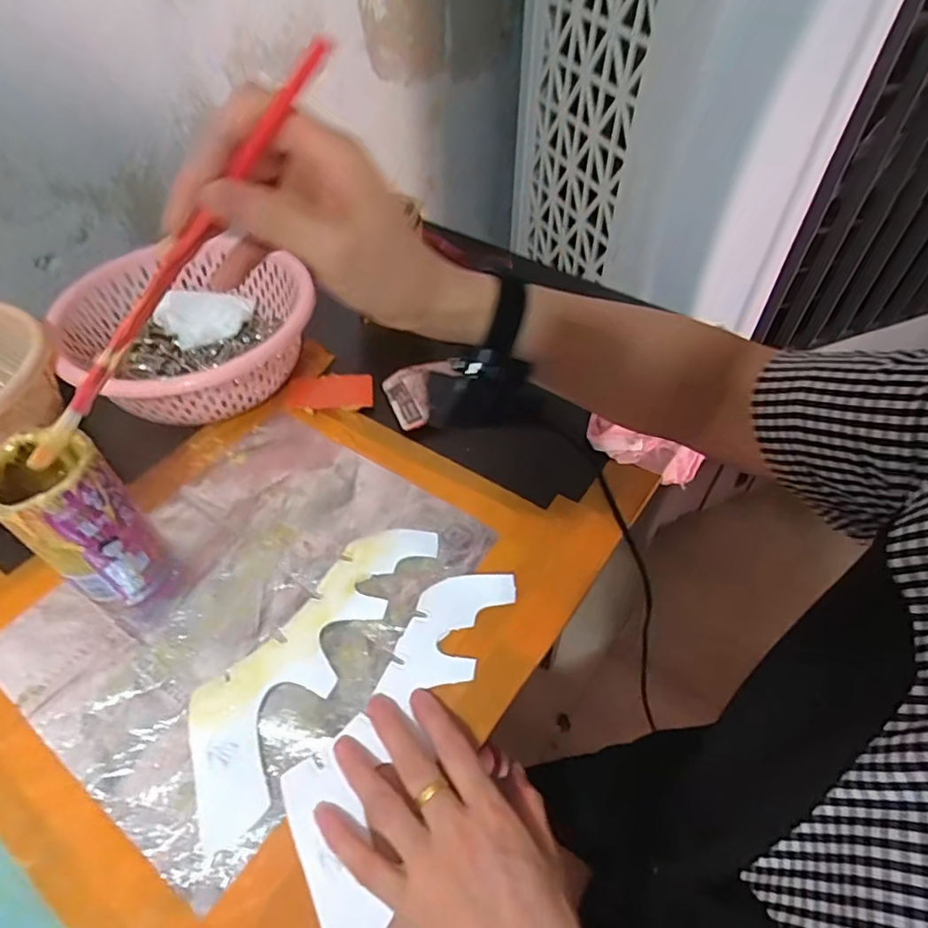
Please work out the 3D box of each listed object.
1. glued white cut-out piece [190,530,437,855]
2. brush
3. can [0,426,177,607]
[{"bbox_3d":[-0.105,0.122,0.391,0.073,0.006,0.226,24,53,15],"label":"glued white cut-out piece"},{"bbox_3d":[-0.145,-0.086,0.276,0.259,0.011,0.009,-45,51,17],"label":"brush"},{"bbox_3d":[-0.255,0.039,0.389,0.065,0.118,0.065,0,48,0],"label":"can"}]

